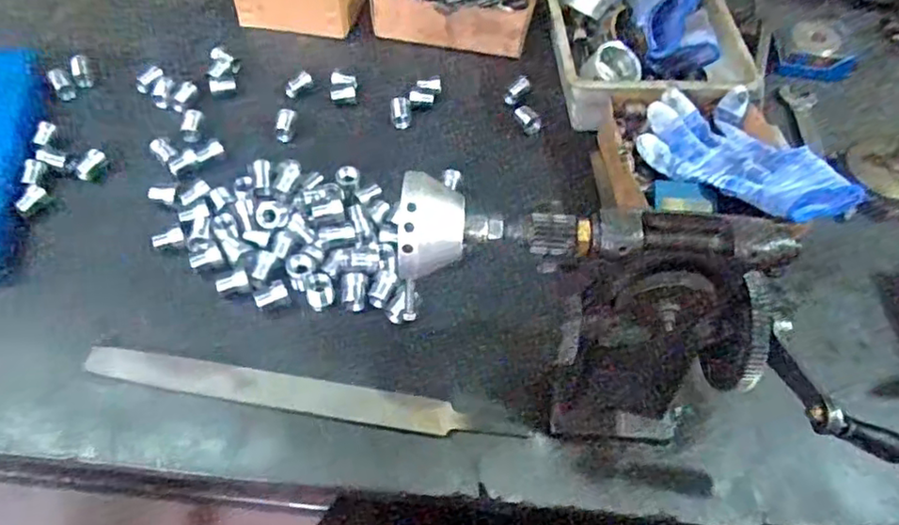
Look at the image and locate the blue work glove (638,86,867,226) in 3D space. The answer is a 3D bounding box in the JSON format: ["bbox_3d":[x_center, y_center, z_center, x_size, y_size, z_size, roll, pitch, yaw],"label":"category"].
[{"bbox_3d":[0.237,-0.080,0.523,0.094,0.064,0.158,-24,59,-20],"label":"blue work glove"}]

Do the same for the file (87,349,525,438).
[{"bbox_3d":[-0.100,0.088,0.430,0.295,0.011,0.023,10,53,3],"label":"file"}]

